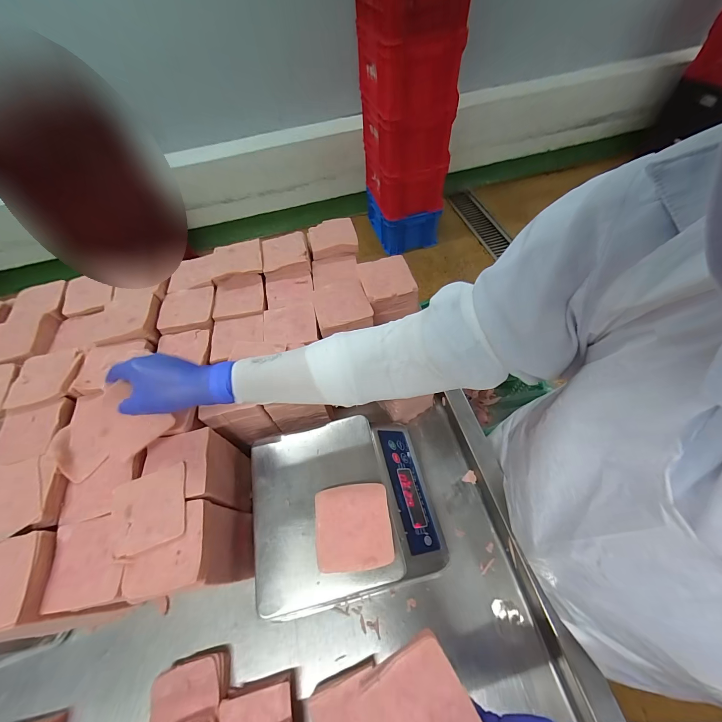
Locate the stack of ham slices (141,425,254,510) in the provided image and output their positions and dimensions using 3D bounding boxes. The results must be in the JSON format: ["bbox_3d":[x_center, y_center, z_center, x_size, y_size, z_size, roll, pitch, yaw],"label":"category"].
[{"bbox_3d":[-0.233,0.173,0.468,0.086,0.141,0.089,-11,57,-2],"label":"stack of ham slices"}]

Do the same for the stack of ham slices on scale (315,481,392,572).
[{"bbox_3d":[-0.009,0.211,0.400,0.091,0.030,0.093,-7,57,0],"label":"stack of ham slices on scale"}]

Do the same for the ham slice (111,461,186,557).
[{"bbox_3d":[-0.259,0.181,0.381,0.086,0.005,0.086,-19,58,-8],"label":"ham slice"}]

